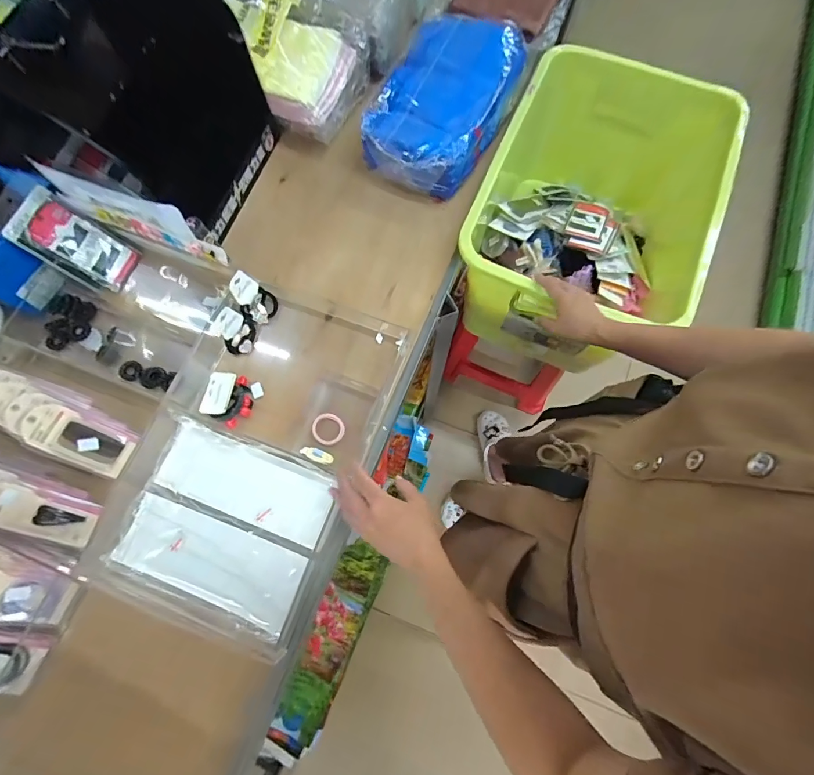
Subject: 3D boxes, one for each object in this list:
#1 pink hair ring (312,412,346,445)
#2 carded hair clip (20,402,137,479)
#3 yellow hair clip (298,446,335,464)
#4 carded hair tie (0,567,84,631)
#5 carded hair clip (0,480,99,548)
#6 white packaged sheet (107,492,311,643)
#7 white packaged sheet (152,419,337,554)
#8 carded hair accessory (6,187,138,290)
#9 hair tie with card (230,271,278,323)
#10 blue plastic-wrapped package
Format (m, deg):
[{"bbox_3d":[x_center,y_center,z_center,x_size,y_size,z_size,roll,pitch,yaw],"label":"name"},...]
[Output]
[{"bbox_3d":[-0.119,0.063,0.622,0.051,0.004,0.048,0,74,0],"label":"pink hair ring"},{"bbox_3d":[-0.470,0.076,0.585,0.133,0.028,0.061,35,75,-19],"label":"carded hair clip"},{"bbox_3d":[-0.134,0.100,0.606,0.053,0.015,0.019,19,75,6],"label":"yellow hair clip"},{"bbox_3d":[-0.496,0.257,0.506,0.146,0.028,0.070,34,73,-32],"label":"carded hair tie"},{"bbox_3d":[-0.502,0.173,0.556,0.136,0.010,0.052,32,74,-22],"label":"carded hair clip"},{"bbox_3d":[-0.269,0.238,0.561,0.257,0.019,0.100,20,75,6],"label":"white packaged sheet"},{"bbox_3d":[-0.233,0.135,0.594,0.258,0.023,0.109,19,75,6],"label":"white packaged sheet"},{"bbox_3d":[-0.521,-0.228,0.650,0.020,0.153,0.089,13,73,42],"label":"carded hair accessory"},{"bbox_3d":[-0.251,-0.145,0.665,0.015,0.084,0.055,23,71,45],"label":"hair tie with card"},{"bbox_3d":[0.070,-0.527,0.742,0.217,0.073,0.364,25,76,7],"label":"blue plastic-wrapped package"}]

